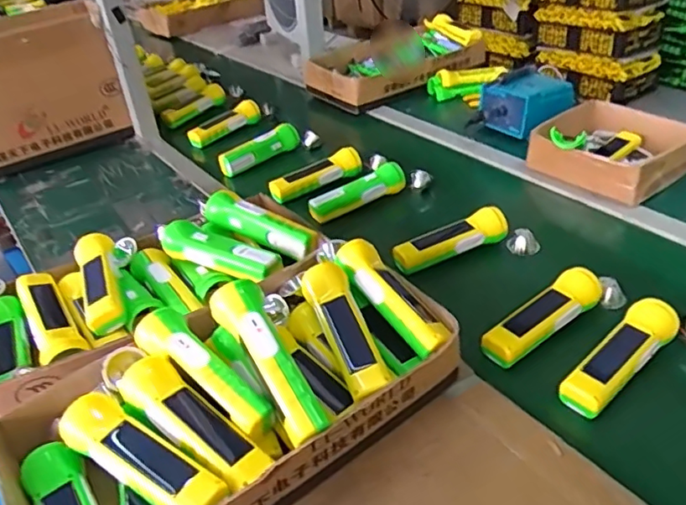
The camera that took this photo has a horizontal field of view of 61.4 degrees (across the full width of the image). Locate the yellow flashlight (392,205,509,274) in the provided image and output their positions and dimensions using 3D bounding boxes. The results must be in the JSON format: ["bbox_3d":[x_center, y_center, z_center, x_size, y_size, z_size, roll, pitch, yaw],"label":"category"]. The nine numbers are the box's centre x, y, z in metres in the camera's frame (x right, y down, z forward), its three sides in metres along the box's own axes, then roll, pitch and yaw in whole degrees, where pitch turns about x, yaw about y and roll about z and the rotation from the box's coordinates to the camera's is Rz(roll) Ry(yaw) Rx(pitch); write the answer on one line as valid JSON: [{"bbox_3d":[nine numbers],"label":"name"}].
[{"bbox_3d":[0.149,-0.020,0.810,0.165,0.043,0.050,-19,36,-17],"label":"yellow flashlight"}]

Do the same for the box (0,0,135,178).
[{"bbox_3d":[-0.650,-0.314,1.152,0.386,0.272,0.227,-18,36,-19],"label":"box"}]

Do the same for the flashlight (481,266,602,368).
[{"bbox_3d":[0.236,0.071,0.671,0.180,0.033,0.046,-25,39,-25],"label":"flashlight"}]

